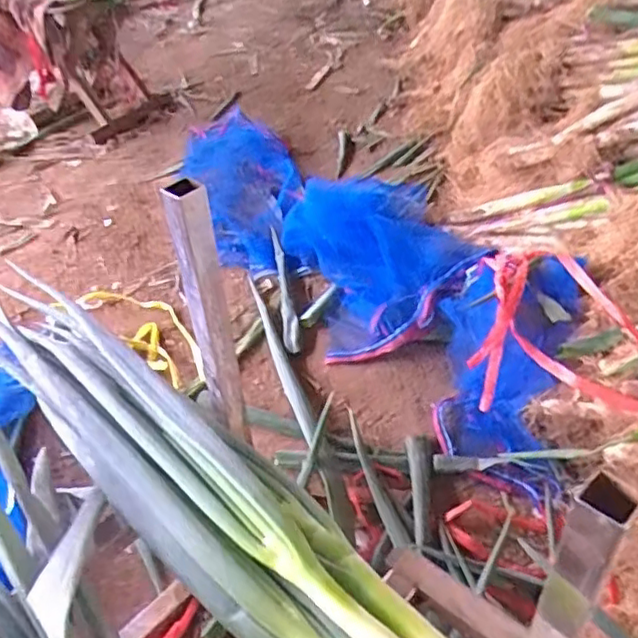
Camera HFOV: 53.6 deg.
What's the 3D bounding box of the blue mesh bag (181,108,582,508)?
[{"bbox_3d":[0.054,-0.148,1.137,0.388,0.167,1.043,-23,45,-20],"label":"blue mesh bag"}]

